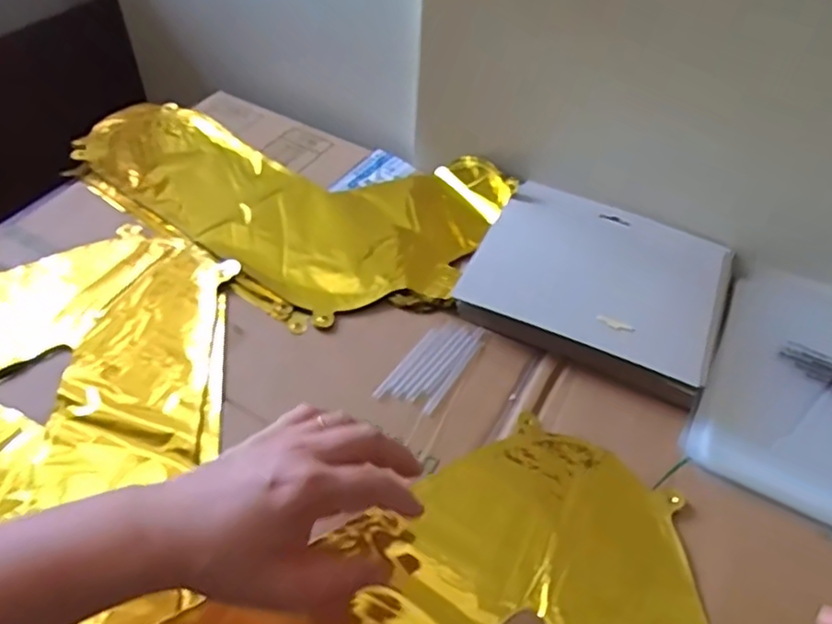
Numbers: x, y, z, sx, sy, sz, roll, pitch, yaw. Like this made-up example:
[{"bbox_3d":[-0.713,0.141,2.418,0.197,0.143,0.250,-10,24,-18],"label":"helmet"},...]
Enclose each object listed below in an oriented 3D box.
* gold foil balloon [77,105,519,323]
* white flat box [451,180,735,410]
[{"bbox_3d":[-0.138,-0.130,0.615,0.414,0.021,0.222,25,53,17],"label":"gold foil balloon"},{"bbox_3d":[0.151,-0.027,0.536,0.194,0.028,0.163,23,53,16],"label":"white flat box"}]

